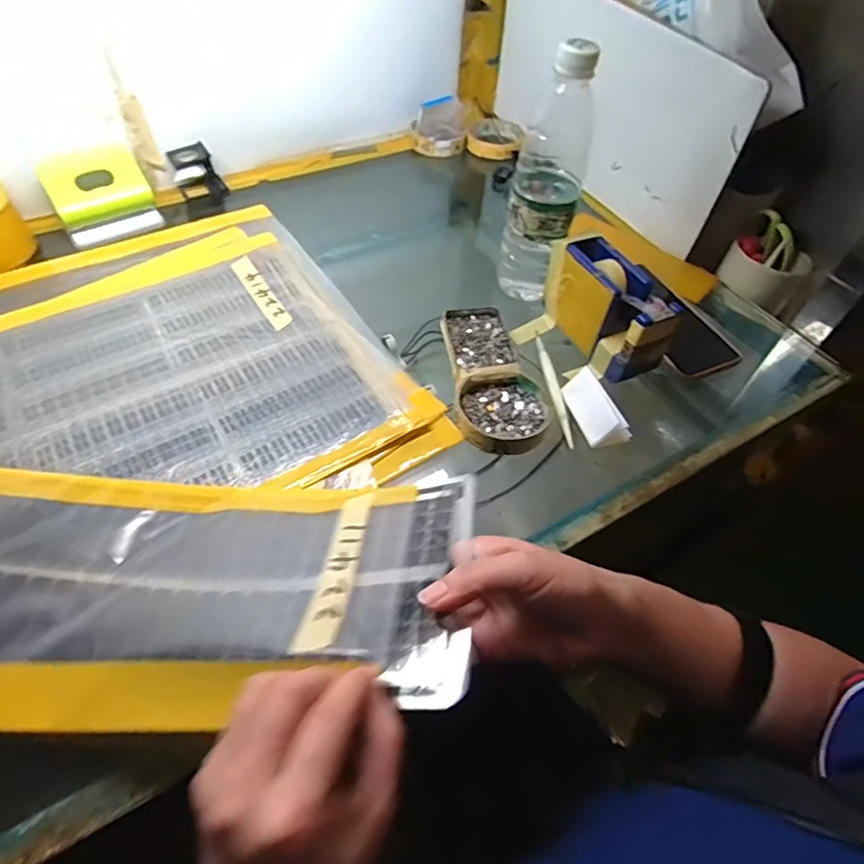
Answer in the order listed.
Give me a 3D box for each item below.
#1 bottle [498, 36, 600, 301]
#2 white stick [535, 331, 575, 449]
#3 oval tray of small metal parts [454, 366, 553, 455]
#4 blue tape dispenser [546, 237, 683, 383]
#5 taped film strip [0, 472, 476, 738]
[{"bbox_3d":[0.108,-0.232,0.500,0.057,0.222,0.065,17,52,12],"label":"bottle"},{"bbox_3d":[0.111,-0.047,0.494,0.010,0.010,0.147,-4,51,-5],"label":"white stick"},{"bbox_3d":[0.061,-0.020,0.464,0.082,0.019,0.082,7,51,4],"label":"oval tray of small metal parts"},{"bbox_3d":[0.163,-0.115,0.502,0.052,0.081,0.129,-22,55,-18],"label":"blue tape dispenser"},{"bbox_3d":[-0.195,0.099,0.341,0.432,0.039,0.161,-2,50,7],"label":"taped film strip"}]

